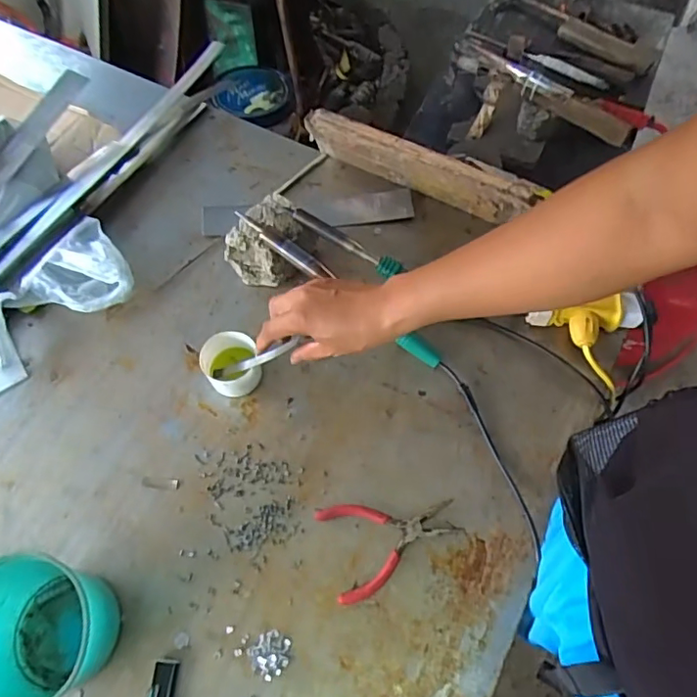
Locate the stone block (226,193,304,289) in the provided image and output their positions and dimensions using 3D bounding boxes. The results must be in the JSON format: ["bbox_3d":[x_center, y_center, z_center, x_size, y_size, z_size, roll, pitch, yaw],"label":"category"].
[{"bbox_3d":[-0.108,-0.140,0.717,0.093,0.073,0.095,5,65,2],"label":"stone block"}]

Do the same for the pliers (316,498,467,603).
[{"bbox_3d":[0.046,0.196,0.596,0.147,0.011,0.092,-18,67,-9],"label":"pliers"}]

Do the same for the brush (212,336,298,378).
[{"bbox_3d":[-0.109,0.012,0.630,0.012,0.159,0.018,27,59,-35],"label":"brush"}]

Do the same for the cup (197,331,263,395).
[{"bbox_3d":[-0.139,0.022,0.660,0.063,0.058,0.066,0,65,0],"label":"cup"}]

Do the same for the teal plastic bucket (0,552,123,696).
[{"bbox_3d":[-0.295,0.264,0.513,0.116,0.098,0.110,24,67,11],"label":"teal plastic bucket"}]

